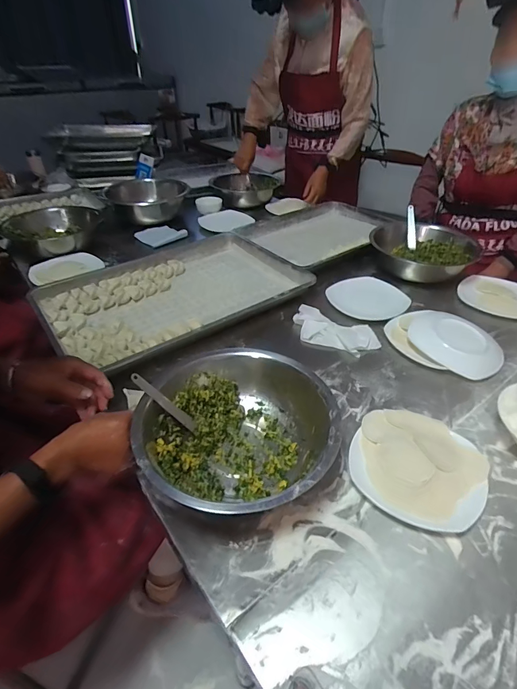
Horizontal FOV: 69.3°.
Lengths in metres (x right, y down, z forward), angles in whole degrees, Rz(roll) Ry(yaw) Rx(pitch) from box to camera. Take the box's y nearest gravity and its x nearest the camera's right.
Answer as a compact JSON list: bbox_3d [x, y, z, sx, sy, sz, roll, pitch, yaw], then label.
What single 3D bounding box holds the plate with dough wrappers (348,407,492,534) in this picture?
[{"bbox_3d":[0.231,0.170,0.546,0.177,0.034,0.176,1,38,-1],"label":"plate with dough wrappers"}]

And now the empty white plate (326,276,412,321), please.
[{"bbox_3d":[0.260,-0.114,0.904,0.147,0.028,0.176,-25,46,-30],"label":"empty white plate"}]

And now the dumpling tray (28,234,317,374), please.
[{"bbox_3d":[-0.198,-0.129,0.912,0.581,0.056,0.398,-25,46,-30],"label":"dumpling tray"}]

